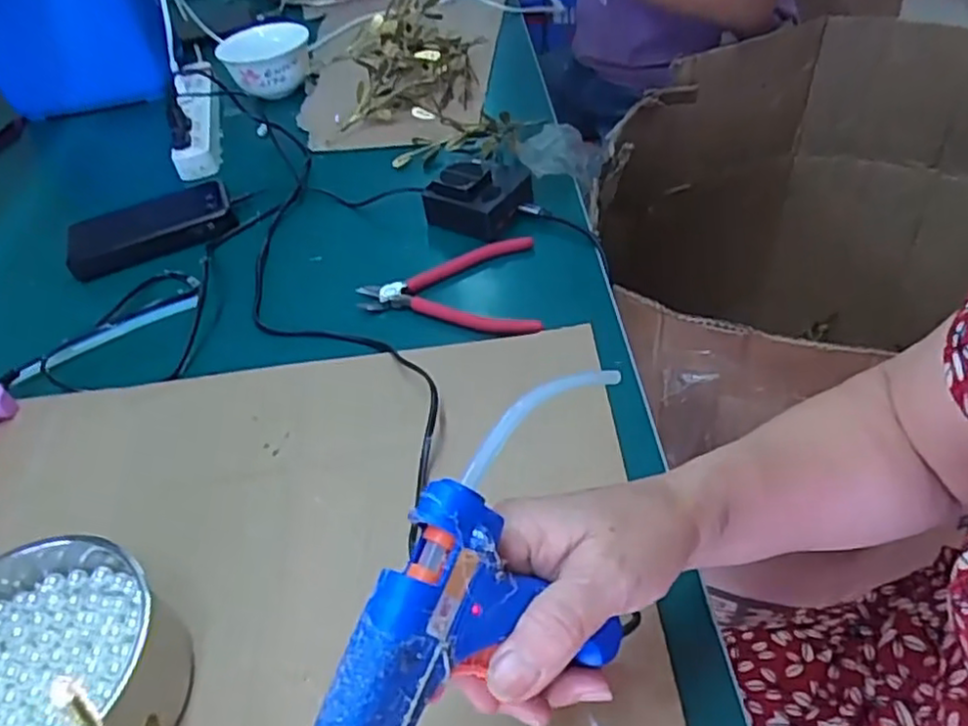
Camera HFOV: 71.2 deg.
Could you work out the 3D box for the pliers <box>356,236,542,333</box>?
[{"bbox_3d":[-0.030,-0.056,0.543,0.142,0.020,0.112,-4,44,2],"label":"pliers"}]

